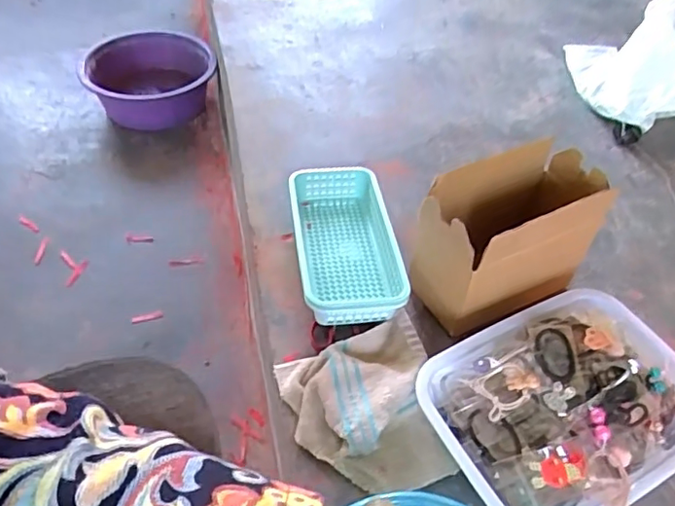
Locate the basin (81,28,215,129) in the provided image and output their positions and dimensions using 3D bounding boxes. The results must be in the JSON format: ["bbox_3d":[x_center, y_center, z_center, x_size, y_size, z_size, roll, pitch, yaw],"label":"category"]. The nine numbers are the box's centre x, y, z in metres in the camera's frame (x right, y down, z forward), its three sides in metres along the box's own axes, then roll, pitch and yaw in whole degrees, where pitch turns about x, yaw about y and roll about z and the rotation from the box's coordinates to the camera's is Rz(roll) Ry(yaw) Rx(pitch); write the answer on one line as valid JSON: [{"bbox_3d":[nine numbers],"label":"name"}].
[{"bbox_3d":[-0.412,-0.379,1.278,0.274,0.122,0.278,2,46,-2],"label":"basin"}]

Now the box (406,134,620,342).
[{"bbox_3d":[0.204,-0.012,0.703,0.216,0.172,0.125,-21,51,-22],"label":"box"}]

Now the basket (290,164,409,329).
[{"bbox_3d":[0.008,-0.010,0.792,0.131,0.070,0.262,-4,47,-8],"label":"basket"}]

